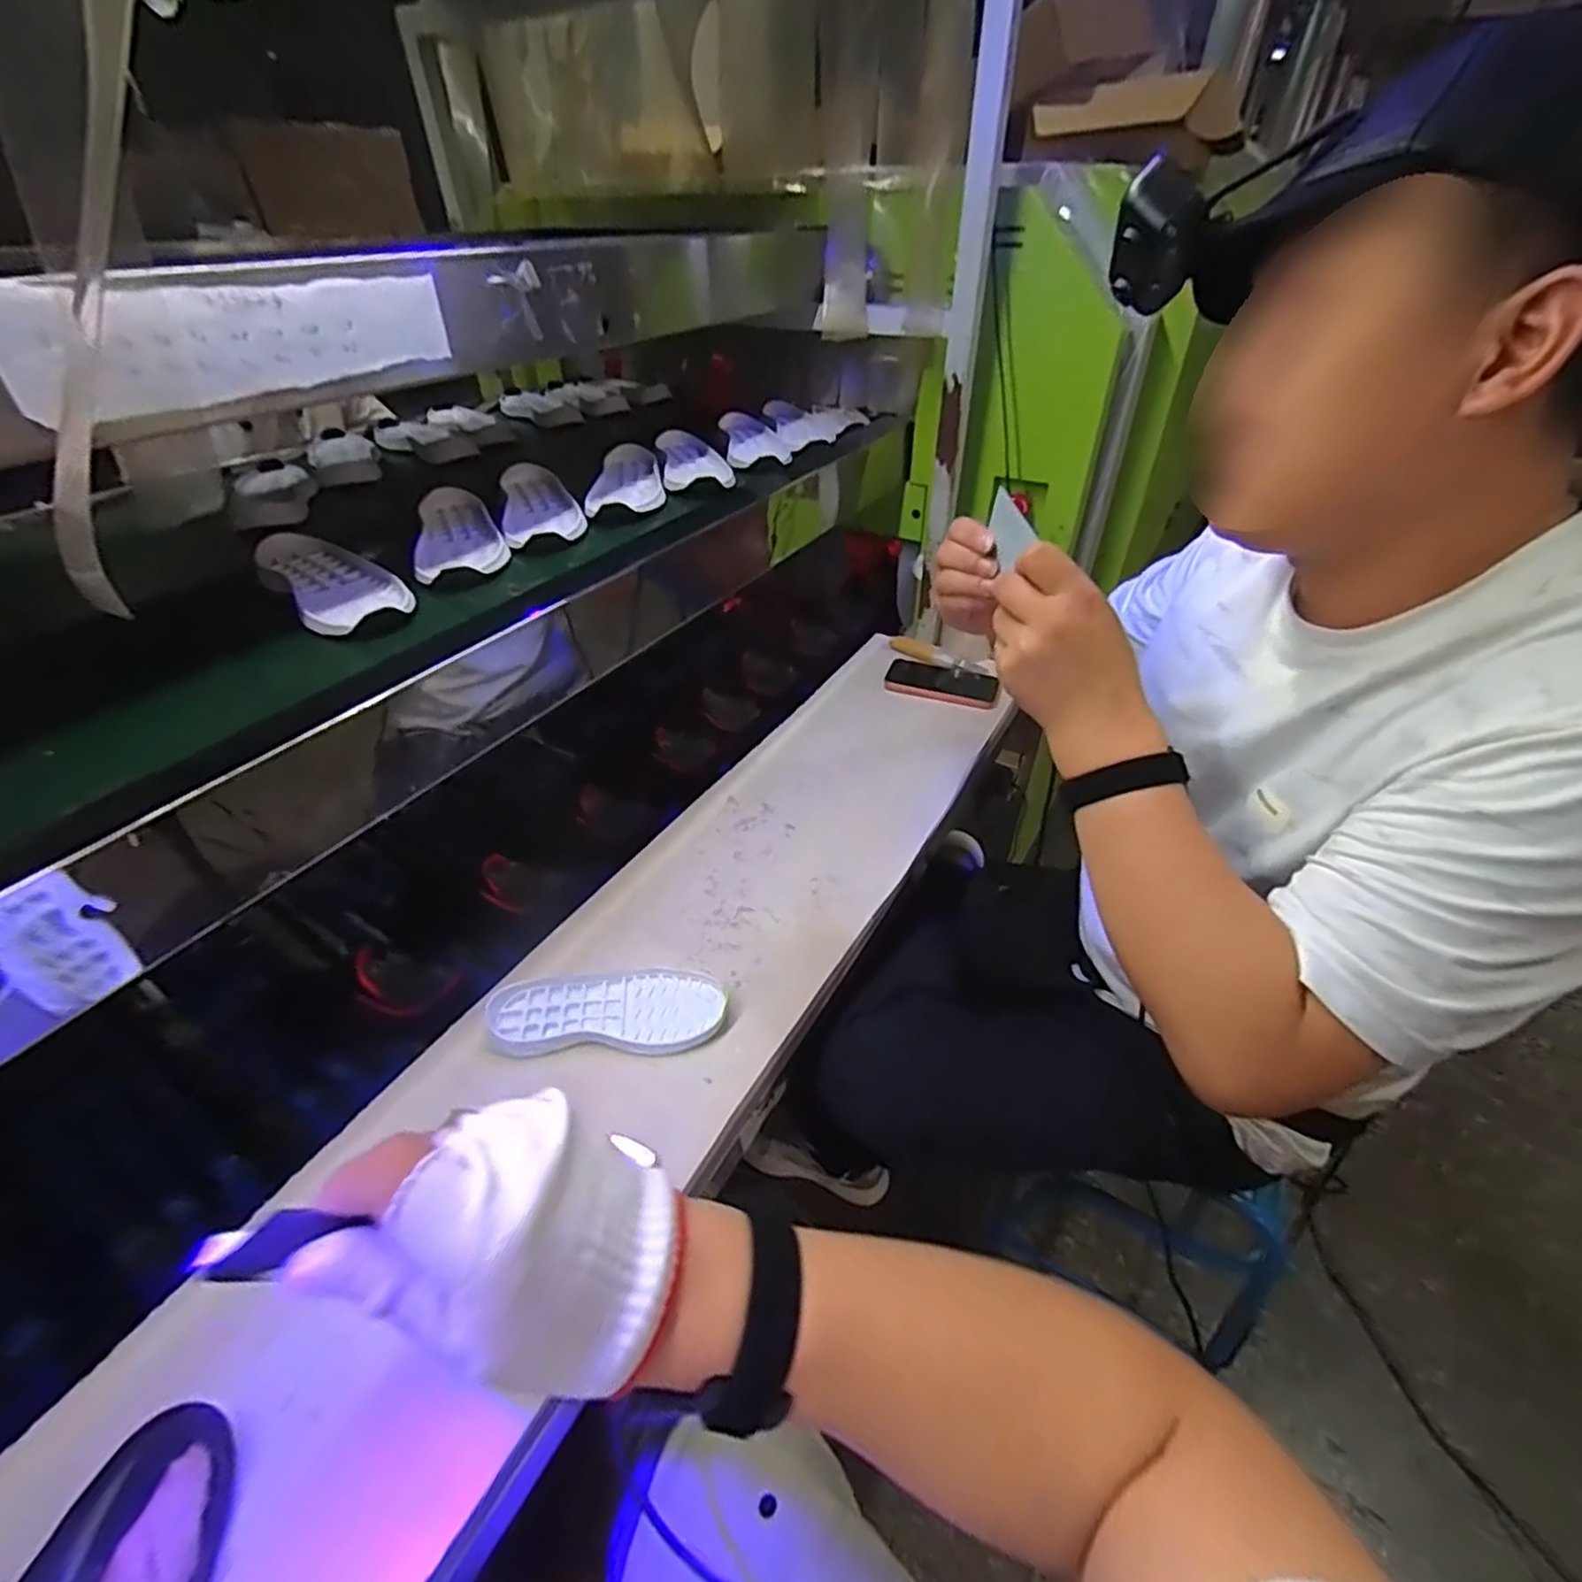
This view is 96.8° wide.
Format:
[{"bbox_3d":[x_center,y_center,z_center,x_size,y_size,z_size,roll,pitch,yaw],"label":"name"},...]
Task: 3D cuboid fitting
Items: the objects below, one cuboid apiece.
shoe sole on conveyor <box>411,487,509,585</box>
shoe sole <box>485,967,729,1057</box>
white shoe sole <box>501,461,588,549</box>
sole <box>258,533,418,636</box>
[{"bbox_3d":[-0.330,-0.262,0.706,0.080,0.027,0.190,-13,42,-13],"label":"shoe sole on conveyor"},{"bbox_3d":[-0.163,0.196,0.630,0.206,0.016,0.082,-1,40,0],"label":"shoe sole"},{"bbox_3d":[-0.273,-0.319,0.766,0.081,0.019,0.219,-12,41,-12],"label":"white shoe sole"},{"bbox_3d":[-0.401,-0.187,0.618,0.080,0.027,0.200,-30,48,-30],"label":"sole"}]

